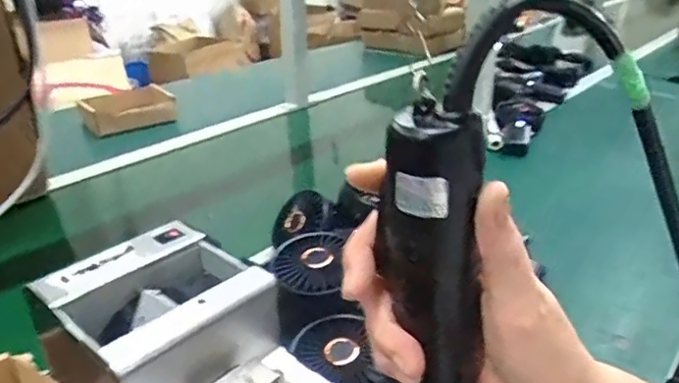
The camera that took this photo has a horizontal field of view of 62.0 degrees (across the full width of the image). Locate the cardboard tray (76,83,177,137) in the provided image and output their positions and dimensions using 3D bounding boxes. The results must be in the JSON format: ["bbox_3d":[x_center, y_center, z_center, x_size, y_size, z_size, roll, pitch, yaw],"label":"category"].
[{"bbox_3d":[-0.424,-0.165,1.138,0.184,0.071,0.074,-8,27,-13],"label":"cardboard tray"}]

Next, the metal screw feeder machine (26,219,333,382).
[{"bbox_3d":[-0.102,0.133,0.405,0.177,0.144,0.123,21,34,38],"label":"metal screw feeder machine"}]

